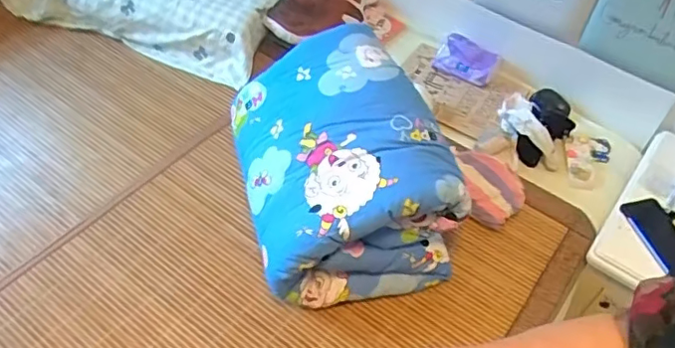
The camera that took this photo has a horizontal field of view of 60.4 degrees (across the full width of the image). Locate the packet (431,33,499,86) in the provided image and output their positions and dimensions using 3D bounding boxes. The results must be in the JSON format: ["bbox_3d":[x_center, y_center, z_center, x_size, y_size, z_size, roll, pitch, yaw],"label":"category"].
[{"bbox_3d":[0.293,-0.263,1.328,0.136,0.059,0.104,25,52,16],"label":"packet"}]

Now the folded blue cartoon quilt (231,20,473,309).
[{"bbox_3d":[0.001,-0.022,0.965,0.296,0.250,0.380,-11,51,-14],"label":"folded blue cartoon quilt"}]

